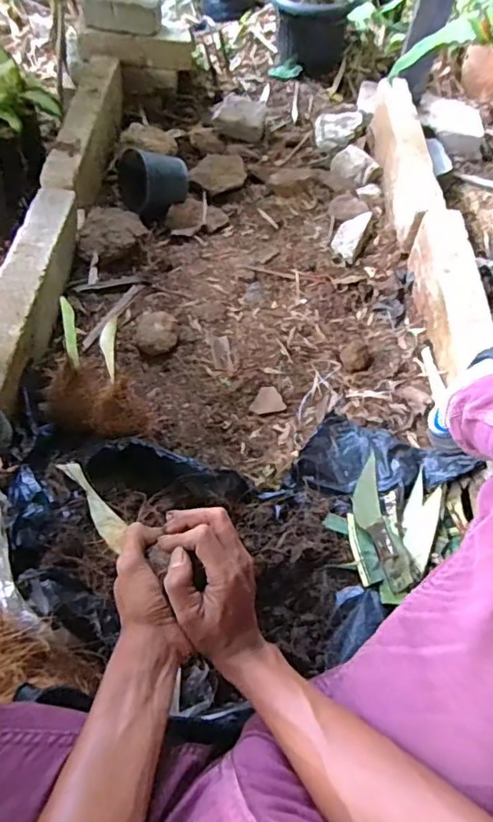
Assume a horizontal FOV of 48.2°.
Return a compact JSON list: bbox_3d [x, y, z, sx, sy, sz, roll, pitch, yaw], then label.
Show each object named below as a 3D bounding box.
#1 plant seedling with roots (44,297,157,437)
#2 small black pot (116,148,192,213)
[{"bbox_3d":[-0.247,-0.055,0.899,0.166,0.192,0.198,-14,54,-17],"label":"plant seedling with roots"},{"bbox_3d":[-0.221,-0.554,1.305,0.134,0.133,0.172,-23,57,-22],"label":"small black pot"}]

